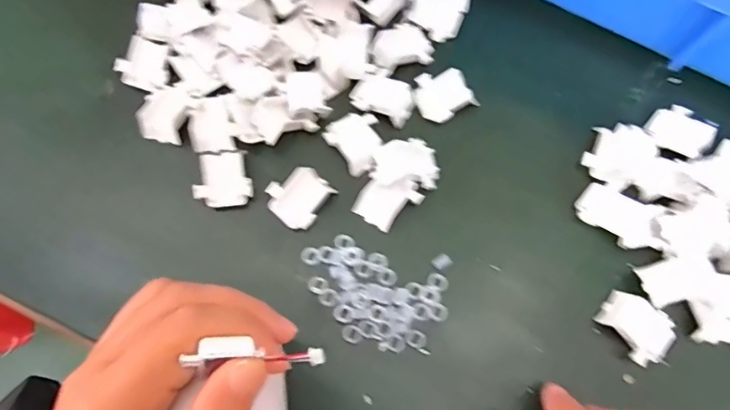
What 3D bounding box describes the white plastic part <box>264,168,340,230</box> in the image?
[{"bbox_3d":[-0.036,-0.005,0.283,0.031,0.013,0.033,42,77,11],"label":"white plastic part"}]

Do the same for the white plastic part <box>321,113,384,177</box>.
[{"bbox_3d":[-0.003,-0.038,0.293,0.030,0.009,0.035,-36,77,-10],"label":"white plastic part"}]

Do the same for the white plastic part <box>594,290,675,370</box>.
[{"bbox_3d":[0.143,0.065,0.266,0.035,0.007,0.029,38,77,10],"label":"white plastic part"}]

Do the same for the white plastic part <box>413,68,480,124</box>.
[{"bbox_3d":[0.047,-0.067,0.302,0.033,0.009,0.032,-24,75,-7],"label":"white plastic part"}]

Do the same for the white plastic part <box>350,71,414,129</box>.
[{"bbox_3d":[0.011,-0.065,0.305,0.036,0.008,0.027,23,75,6],"label":"white plastic part"}]

